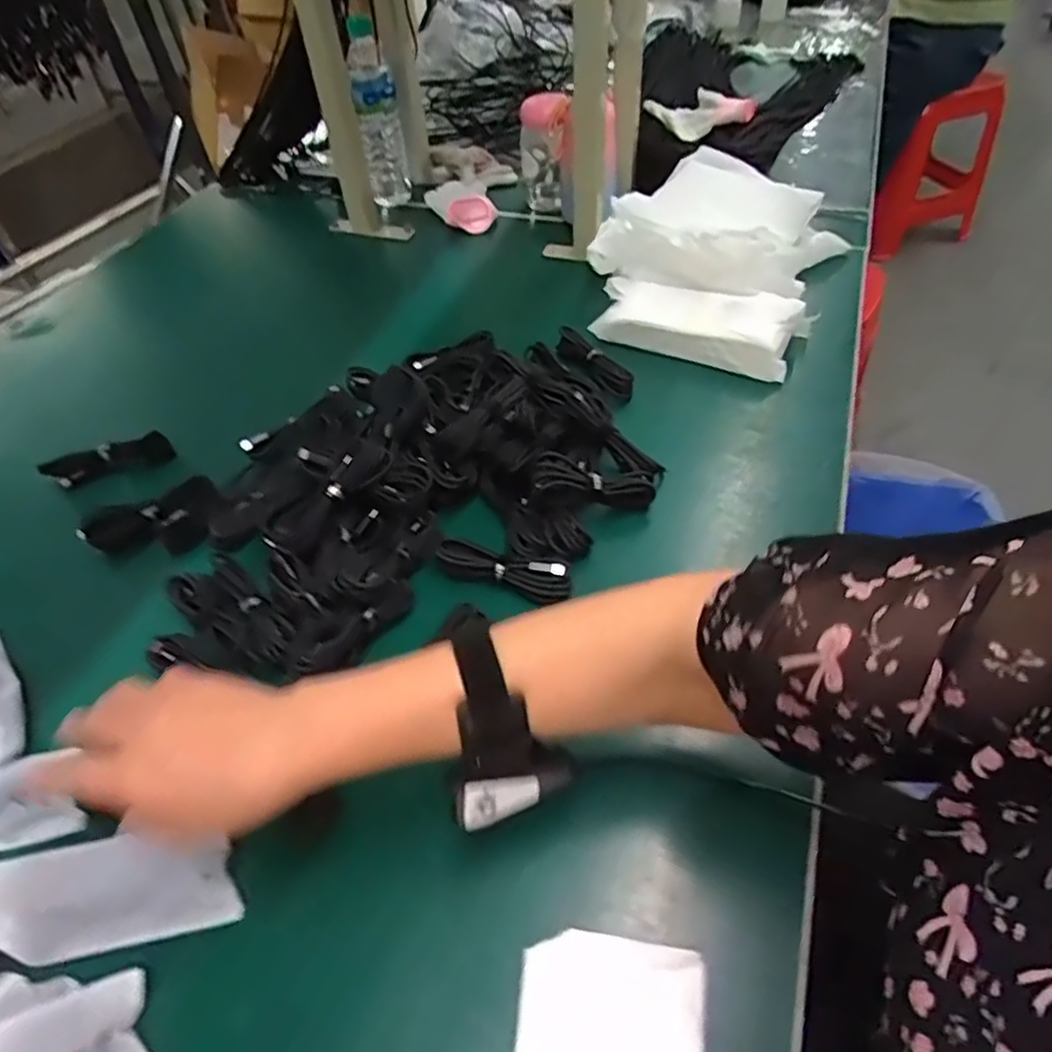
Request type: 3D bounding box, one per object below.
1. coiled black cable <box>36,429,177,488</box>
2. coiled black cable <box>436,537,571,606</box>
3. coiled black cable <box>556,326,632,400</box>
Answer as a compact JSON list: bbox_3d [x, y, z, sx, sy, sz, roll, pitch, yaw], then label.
[{"bbox_3d":[-0.397,-0.065,0.642,0.111,0.022,0.029,-16,49,-9],"label":"coiled black cable"},{"bbox_3d":[-0.018,0.034,0.534,0.106,0.017,0.034,14,52,17],"label":"coiled black cable"},{"bbox_3d":[0.070,-0.166,0.683,0.036,0.025,0.115,-26,52,-17],"label":"coiled black cable"}]

